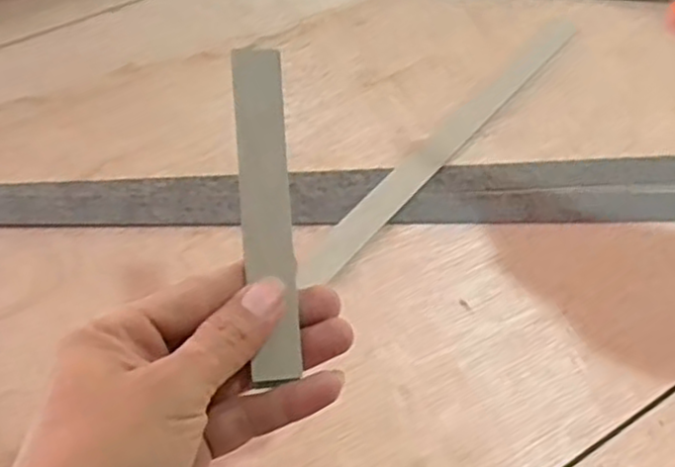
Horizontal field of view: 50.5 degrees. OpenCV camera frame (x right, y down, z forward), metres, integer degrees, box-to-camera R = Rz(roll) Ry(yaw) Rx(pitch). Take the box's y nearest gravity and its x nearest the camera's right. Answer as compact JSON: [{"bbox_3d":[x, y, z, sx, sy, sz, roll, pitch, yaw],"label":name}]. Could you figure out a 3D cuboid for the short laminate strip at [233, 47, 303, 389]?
[{"bbox_3d":[-0.029,-0.010,0.291,0.021,0.004,0.134,-5,83,-7],"label":"short laminate strip"}]

